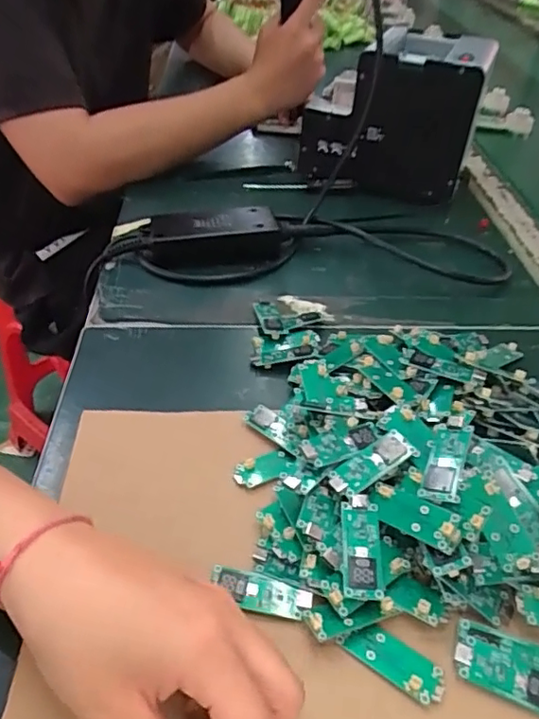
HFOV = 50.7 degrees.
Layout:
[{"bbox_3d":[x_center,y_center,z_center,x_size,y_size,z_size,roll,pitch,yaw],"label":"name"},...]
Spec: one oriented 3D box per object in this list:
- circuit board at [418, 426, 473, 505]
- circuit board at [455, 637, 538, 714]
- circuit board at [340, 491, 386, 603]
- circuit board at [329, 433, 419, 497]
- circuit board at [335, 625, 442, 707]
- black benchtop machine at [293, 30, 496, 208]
[{"bbox_3d":[0.093,0.055,0.303,0.020,0.004,0.045,-1,46,34],"label":"circuit board"},{"bbox_3d":[0.111,0.145,0.259,0.050,0.004,0.019,19,59,15],"label":"circuit board"},{"bbox_3d":[0.047,0.094,0.288,0.020,0.006,0.050,3,54,0],"label":"circuit board"},{"bbox_3d":[0.056,0.057,0.309,0.049,0.004,0.018,-29,58,-17],"label":"circuit board"},{"bbox_3d":[0.058,0.140,0.267,0.048,0.005,0.018,28,46,26],"label":"circuit board"},{"bbox_3d":[0.137,-0.278,0.637,0.180,0.146,0.143,15,42,14],"label":"black benchtop machine"}]

